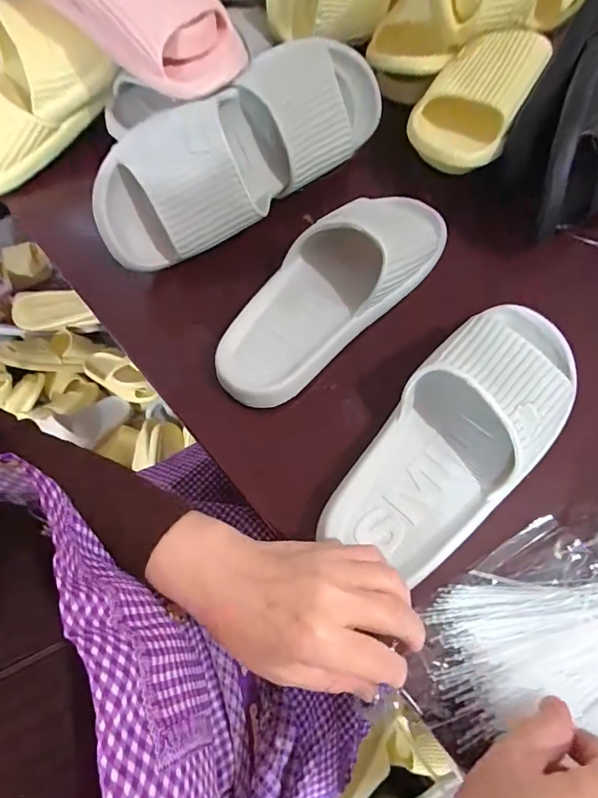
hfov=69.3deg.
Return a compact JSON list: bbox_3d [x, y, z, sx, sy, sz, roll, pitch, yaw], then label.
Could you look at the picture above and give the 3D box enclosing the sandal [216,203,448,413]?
[{"bbox_3d":[0.027,-0.107,0.383,0.264,0.063,0.098,-43,72,-13],"label":"sandal"}]

